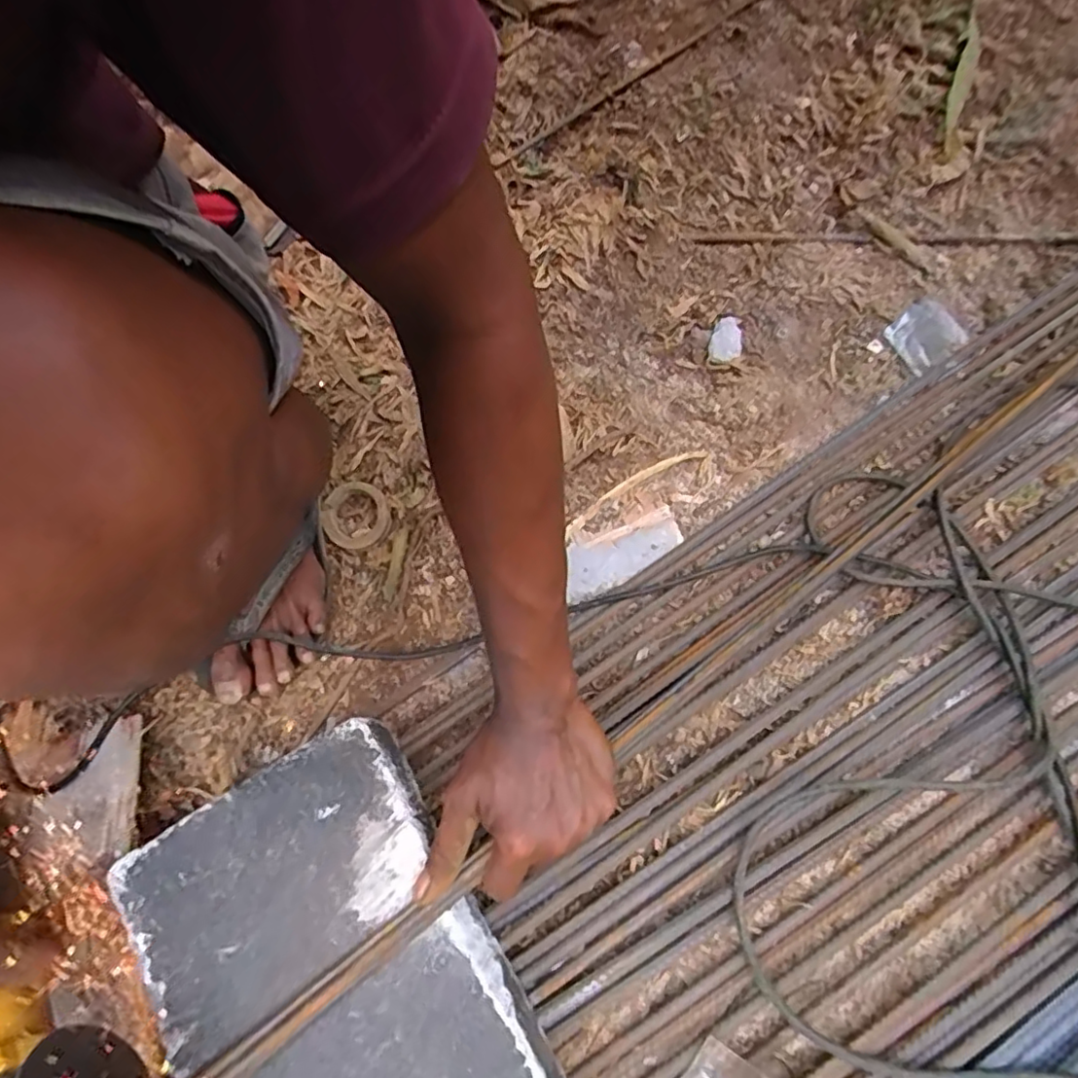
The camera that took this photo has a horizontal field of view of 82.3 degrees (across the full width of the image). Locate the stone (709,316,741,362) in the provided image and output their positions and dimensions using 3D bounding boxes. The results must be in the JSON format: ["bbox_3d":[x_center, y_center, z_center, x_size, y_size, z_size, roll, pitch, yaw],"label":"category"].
[{"bbox_3d":[0.192,-0.204,0.633,0.031,0.006,0.052,14,72,6],"label":"stone"}]

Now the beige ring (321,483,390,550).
[{"bbox_3d":[-0.182,-0.023,0.605,0.068,0.015,0.063,-1,71,2],"label":"beige ring"}]

